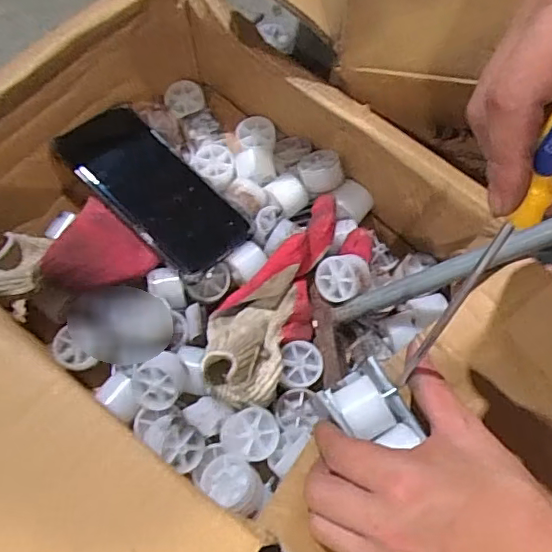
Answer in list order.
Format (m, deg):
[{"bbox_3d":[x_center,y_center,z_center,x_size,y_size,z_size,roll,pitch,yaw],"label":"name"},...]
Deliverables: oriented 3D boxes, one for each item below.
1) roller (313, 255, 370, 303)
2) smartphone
[{"bbox_3d":[0.052,0.001,0.432,0.038,0.036,0.023,27,26,22],"label":"roller"},{"bbox_3d":[-0.100,-0.072,0.455,0.077,0.013,0.164,-37,75,-29],"label":"smartphone"}]

